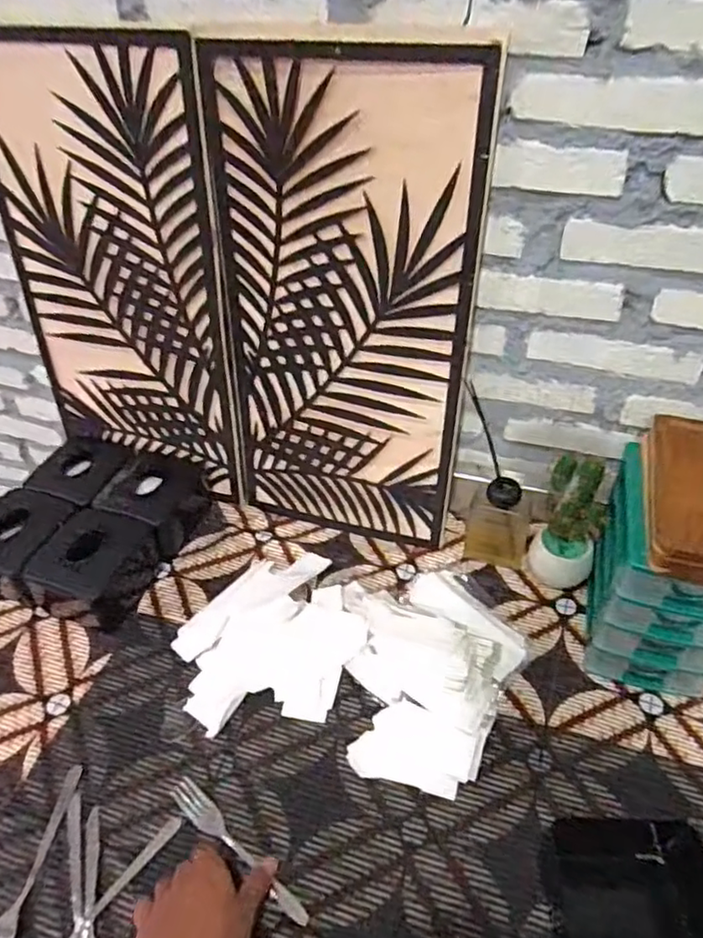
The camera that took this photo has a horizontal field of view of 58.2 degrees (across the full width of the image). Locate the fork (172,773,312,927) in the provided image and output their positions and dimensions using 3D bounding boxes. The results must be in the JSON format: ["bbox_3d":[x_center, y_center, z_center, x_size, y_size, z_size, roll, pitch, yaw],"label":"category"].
[{"bbox_3d":[-0.113,0.372,0.621,0.186,0.007,0.025,28,49,30],"label":"fork"}]

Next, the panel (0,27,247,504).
[{"bbox_3d":[-0.302,-0.236,0.820,0.297,0.539,0.020,12,37,14],"label":"panel"}]

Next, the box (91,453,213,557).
[{"bbox_3d":[-0.283,0.047,0.924,0.116,0.073,0.123,14,43,18],"label":"box"}]

